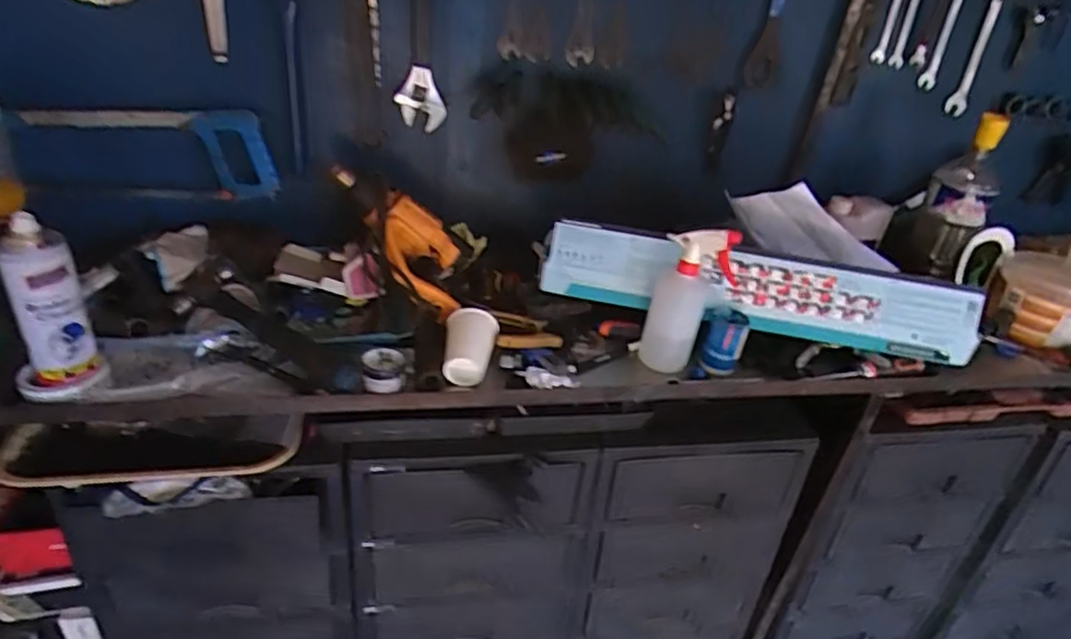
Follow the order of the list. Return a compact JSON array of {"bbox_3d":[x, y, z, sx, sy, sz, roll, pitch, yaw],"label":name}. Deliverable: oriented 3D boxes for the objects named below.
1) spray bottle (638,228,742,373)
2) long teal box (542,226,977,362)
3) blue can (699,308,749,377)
[{"bbox_3d":[0.217,-0.031,0.936,0.104,0.208,0.082,12,30,9],"label":"spray bottle"},{"bbox_3d":[0.329,-0.038,0.979,0.635,0.115,0.079,8,29,3],"label":"long teal box"},{"bbox_3d":[0.270,0.031,0.956,0.065,0.070,0.078,16,31,16],"label":"blue can"}]

